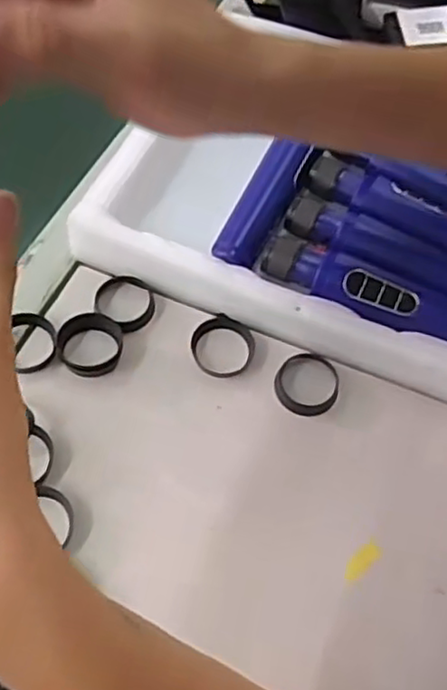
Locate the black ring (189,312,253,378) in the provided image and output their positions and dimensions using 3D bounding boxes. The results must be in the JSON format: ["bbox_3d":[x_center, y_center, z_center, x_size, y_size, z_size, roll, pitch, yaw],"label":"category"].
[{"bbox_3d":[-0.001,0.001,0.469,0.043,0.007,0.045,2,57,-4],"label":"black ring"}]

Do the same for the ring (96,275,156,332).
[{"bbox_3d":[-0.071,-0.032,0.483,0.044,0.007,0.042,2,55,-3],"label":"ring"}]

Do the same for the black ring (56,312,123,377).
[{"bbox_3d":[-0.092,-0.001,0.460,0.043,0.012,0.046,2,57,-4],"label":"black ring"}]

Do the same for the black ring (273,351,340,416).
[{"bbox_3d":[0.058,0.025,0.464,0.043,0.010,0.048,23,58,10],"label":"black ring"}]

